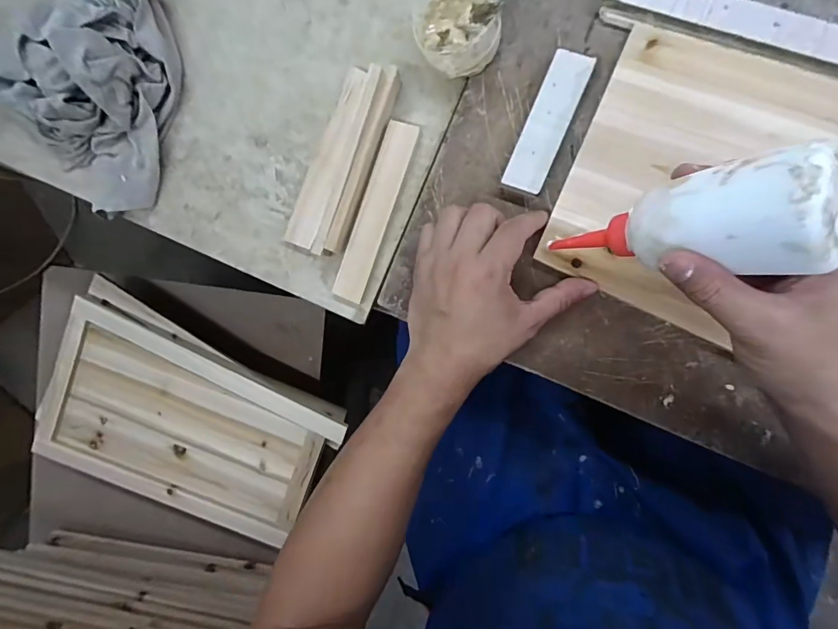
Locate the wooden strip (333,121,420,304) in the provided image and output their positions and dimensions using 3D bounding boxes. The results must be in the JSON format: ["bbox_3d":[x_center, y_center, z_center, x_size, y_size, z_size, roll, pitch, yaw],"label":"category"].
[{"bbox_3d":[-0.038,-0.088,0.377,0.027,0.004,0.155,20,96,5],"label":"wooden strip"}]

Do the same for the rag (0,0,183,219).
[{"bbox_3d":[-0.293,-0.194,0.375,0.144,0.067,0.192,16,96,5],"label":"rag"}]

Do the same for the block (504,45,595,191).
[{"bbox_3d":[0.102,-0.151,0.351,0.032,0.016,0.110,23,96,5],"label":"block"}]

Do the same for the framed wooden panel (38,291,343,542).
[{"bbox_3d":[-0.371,0.181,0.669,0.442,0.024,0.250,25,96,4],"label":"framed wooden panel"}]

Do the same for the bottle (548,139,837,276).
[{"bbox_3d":[0.153,-0.052,0.263,0.045,0.153,0.057,-4,94,-32],"label":"bottle"}]

